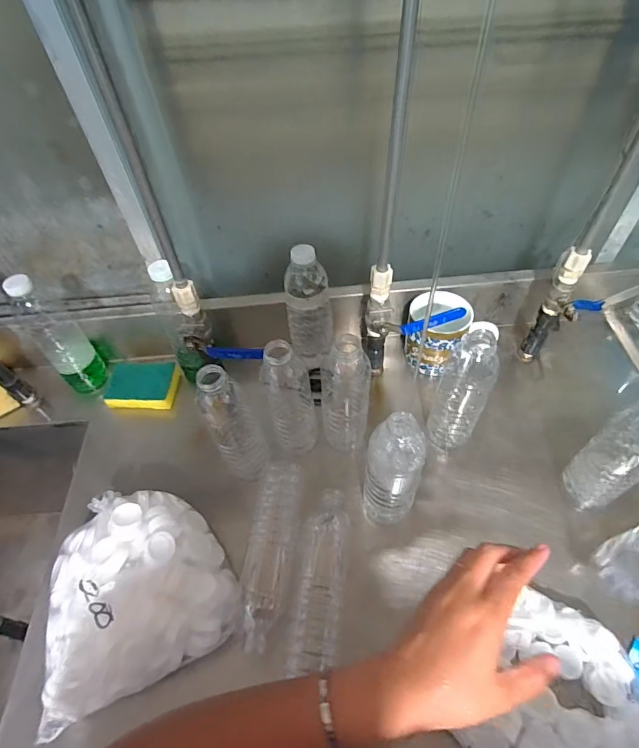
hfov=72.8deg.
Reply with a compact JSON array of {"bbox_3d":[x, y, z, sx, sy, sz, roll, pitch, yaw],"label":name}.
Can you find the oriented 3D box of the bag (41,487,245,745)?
[{"bbox_3d":[-0.190,0.231,0.465,0.186,0.092,0.214,-9,52,-2],"label":"bag"}]

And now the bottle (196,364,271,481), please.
[{"bbox_3d":[-0.104,0.066,0.535,0.059,0.200,0.059,-22,53,-12],"label":"bottle"}]

